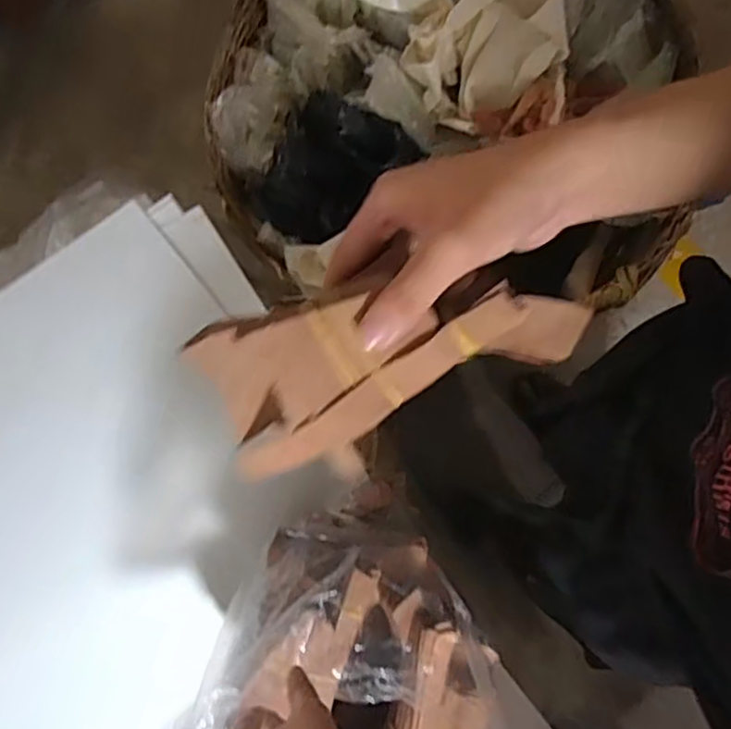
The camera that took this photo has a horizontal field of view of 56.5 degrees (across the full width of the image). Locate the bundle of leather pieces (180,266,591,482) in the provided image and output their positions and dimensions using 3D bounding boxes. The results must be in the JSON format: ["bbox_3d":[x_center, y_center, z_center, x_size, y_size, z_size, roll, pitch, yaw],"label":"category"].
[{"bbox_3d":[0.014,-0.006,0.353,0.206,0.051,0.084,-12,79,-4],"label":"bundle of leather pieces"}]

